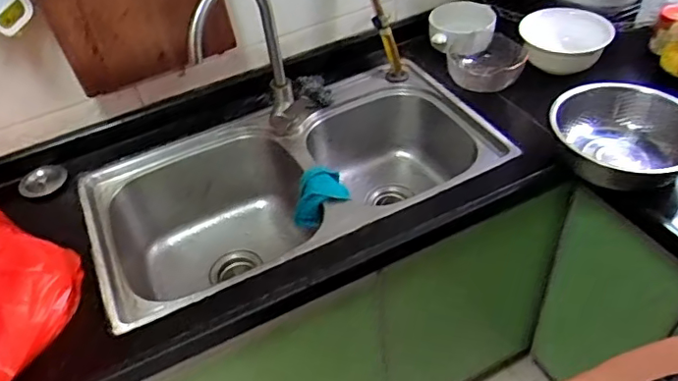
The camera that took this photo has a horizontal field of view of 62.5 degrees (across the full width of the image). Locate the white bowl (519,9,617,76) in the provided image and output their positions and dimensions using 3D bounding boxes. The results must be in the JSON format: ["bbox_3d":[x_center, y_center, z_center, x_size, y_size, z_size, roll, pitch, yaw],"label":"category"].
[{"bbox_3d":[0.476,-0.319,1.185,0.175,0.087,0.175,-4,44,3],"label":"white bowl"}]

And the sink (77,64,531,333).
[{"bbox_3d":[-0.083,0.028,1.178,0.775,0.243,0.463,-22,46,-15],"label":"sink"}]

